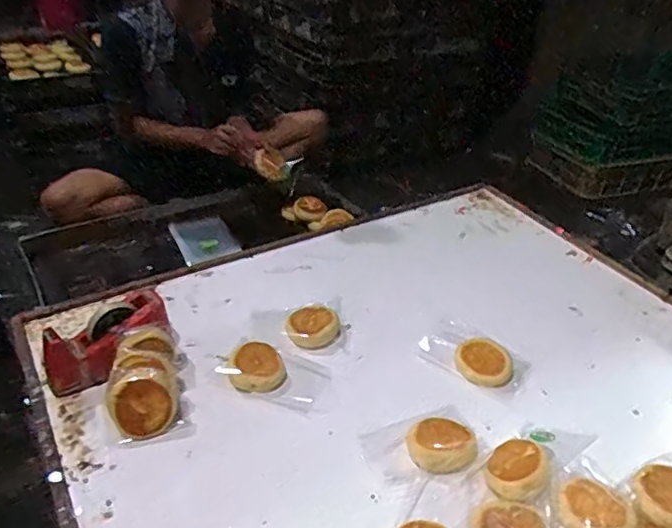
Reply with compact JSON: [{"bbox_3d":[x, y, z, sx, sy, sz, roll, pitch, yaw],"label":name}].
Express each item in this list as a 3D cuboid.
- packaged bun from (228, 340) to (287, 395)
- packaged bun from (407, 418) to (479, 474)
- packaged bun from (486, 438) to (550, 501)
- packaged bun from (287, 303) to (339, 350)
[{"bbox_3d":[-0.138,0.179,0.963,0.090,0.030,0.102,-7,35,-15],"label":"packaged bun"},{"bbox_3d":[0.163,0.277,0.851,0.103,0.031,0.077,0,34,-5],"label":"packaged bun"},{"bbox_3d":[0.265,0.305,0.817,0.084,0.054,0.105,20,37,24],"label":"packaged bun"},{"bbox_3d":[-0.043,0.117,1.058,0.101,0.039,0.096,3,34,0],"label":"packaged bun"}]

